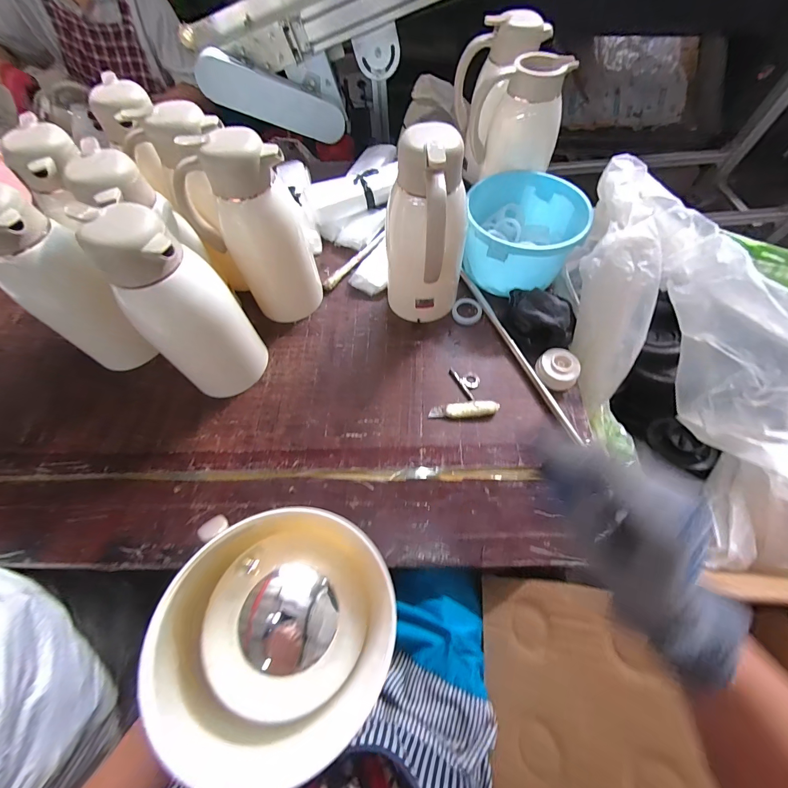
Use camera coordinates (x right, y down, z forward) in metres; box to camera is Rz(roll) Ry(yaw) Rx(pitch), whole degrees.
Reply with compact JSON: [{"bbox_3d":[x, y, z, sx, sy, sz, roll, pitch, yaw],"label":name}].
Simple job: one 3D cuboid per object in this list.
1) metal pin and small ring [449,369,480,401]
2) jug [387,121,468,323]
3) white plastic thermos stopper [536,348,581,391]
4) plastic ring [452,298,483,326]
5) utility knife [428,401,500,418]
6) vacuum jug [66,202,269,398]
[{"bbox_3d":[0.126,-0.022,0.586,0.039,0.009,0.066,-27,69,-10],"label":"metal pin and small ring"},{"bbox_3d":[0.051,-0.238,0.541,0.119,0.264,0.134,7,64,7],"label":"jug"},{"bbox_3d":[0.277,-0.041,0.578,0.057,0.034,0.066,-28,70,-11],"label":"white plastic thermos stopper"},{"bbox_3d":[0.140,-0.159,0.656,0.054,0.009,0.060,14,65,10],"label":"plastic ring"},{"bbox_3d":[0.113,0.025,0.554,0.109,0.015,0.027,-5,63,1],"label":"utility knife"},{"bbox_3d":[-0.290,-0.116,0.484,0.126,0.258,0.136,-38,67,-15],"label":"vacuum jug"}]

